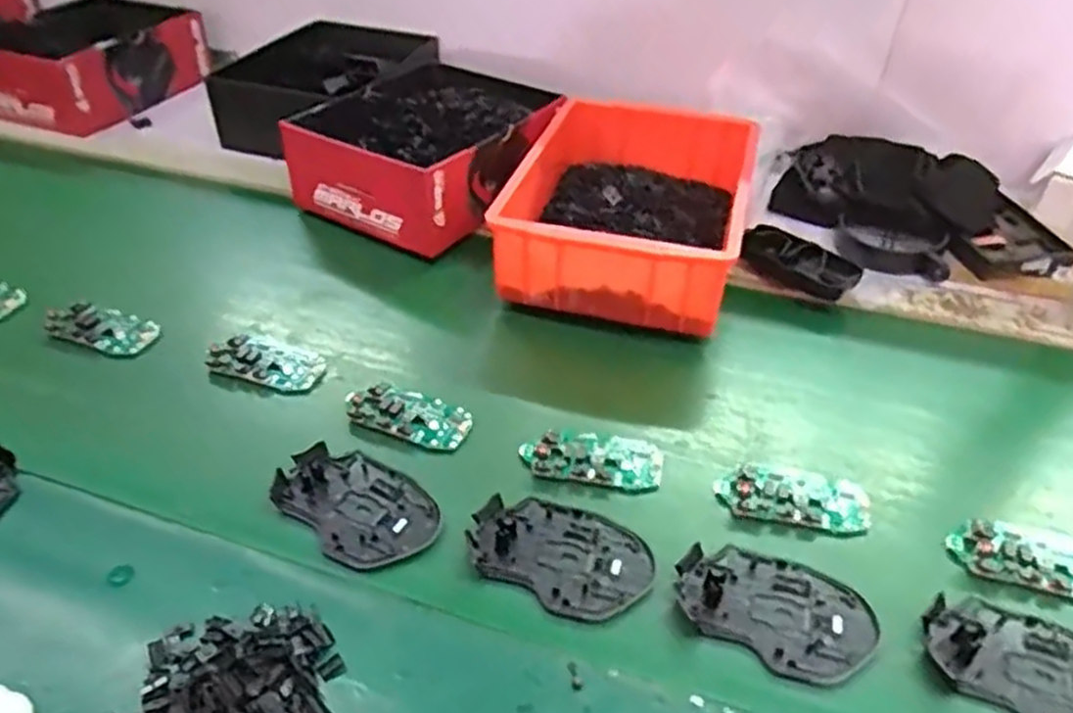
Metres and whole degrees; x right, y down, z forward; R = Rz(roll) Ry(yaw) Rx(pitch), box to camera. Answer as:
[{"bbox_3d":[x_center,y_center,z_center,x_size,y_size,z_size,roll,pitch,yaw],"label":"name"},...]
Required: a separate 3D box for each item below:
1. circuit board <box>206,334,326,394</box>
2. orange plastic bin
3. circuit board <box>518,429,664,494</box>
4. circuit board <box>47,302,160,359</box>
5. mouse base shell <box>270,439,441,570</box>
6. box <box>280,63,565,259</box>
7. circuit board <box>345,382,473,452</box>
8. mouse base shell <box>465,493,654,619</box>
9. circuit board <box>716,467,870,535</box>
[{"bbox_3d":[-0.216,0.003,0.624,0.091,0.017,0.049,12,41,13],"label":"circuit board"},{"bbox_3d":[0.093,-0.149,0.740,0.201,0.088,0.284,11,41,11],"label":"orange plastic bin"},{"bbox_3d":[0.040,0.070,0.548,0.098,0.015,0.046,7,40,6],"label":"circuit board"},{"bbox_3d":[-0.362,-0.023,0.645,0.086,0.026,0.033,7,40,7],"label":"circuit board"},{"bbox_3d":[-0.120,0.099,0.517,0.116,0.013,0.073,20,43,21],"label":"mouse base shell"},{"bbox_3d":[-0.106,-0.220,0.818,0.226,0.092,0.250,22,44,23],"label":"box"},{"bbox_3d":[-0.097,0.043,0.579,0.093,0.009,0.044,15,42,16],"label":"circuit board"},{"bbox_3d":[0.015,0.123,0.489,0.114,0.010,0.073,13,41,14],"label":"mouse base shell"},{"bbox_3d":[0.175,0.095,0.525,0.100,0.011,0.046,6,40,5],"label":"circuit board"}]

